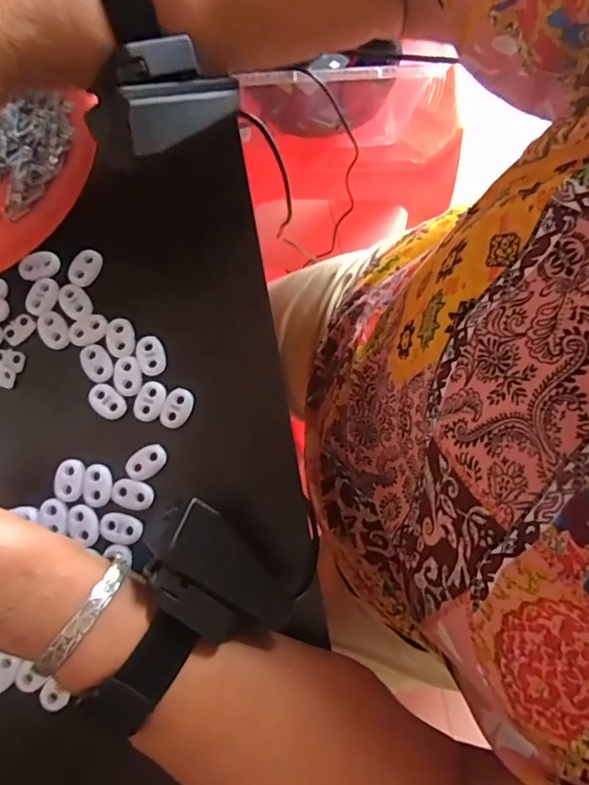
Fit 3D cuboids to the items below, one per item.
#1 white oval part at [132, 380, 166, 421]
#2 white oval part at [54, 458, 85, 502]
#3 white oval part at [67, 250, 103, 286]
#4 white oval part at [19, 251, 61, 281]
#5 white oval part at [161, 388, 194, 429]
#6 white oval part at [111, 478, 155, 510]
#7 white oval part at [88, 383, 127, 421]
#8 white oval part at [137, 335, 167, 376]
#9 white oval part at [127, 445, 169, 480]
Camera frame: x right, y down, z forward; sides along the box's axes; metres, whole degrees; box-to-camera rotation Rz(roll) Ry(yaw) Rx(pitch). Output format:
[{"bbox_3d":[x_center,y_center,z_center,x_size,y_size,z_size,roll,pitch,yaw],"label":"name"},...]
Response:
[{"bbox_3d":[-0.082,0.004,0.310,0.016,0.004,0.023,18,80,2],"label":"white oval part"},{"bbox_3d":[-0.123,0.048,0.301,0.015,0.004,0.022,3,80,-1],"label":"white oval part"},{"bbox_3d":[-0.122,-0.074,0.320,0.014,0.004,0.023,31,81,4],"label":"white oval part"},{"bbox_3d":[-0.149,-0.074,0.322,0.022,0.004,0.016,-11,80,-3],"label":"white oval part"},{"bbox_3d":[-0.066,0.009,0.309,0.015,0.004,0.023,21,80,3],"label":"white oval part"},{"bbox_3d":[-0.089,0.055,0.300,0.023,0.004,0.016,16,80,2],"label":"white oval part"},{"bbox_3d":[-0.105,0.005,0.308,0.023,0.004,0.015,41,81,6],"label":"white oval part"},{"bbox_3d":[-0.082,-0.021,0.313,0.015,0.004,0.023,-18,81,-4],"label":"white oval part"},{"bbox_3d":[-0.082,0.039,0.304,0.022,0.004,0.016,-26,81,-6],"label":"white oval part"}]

